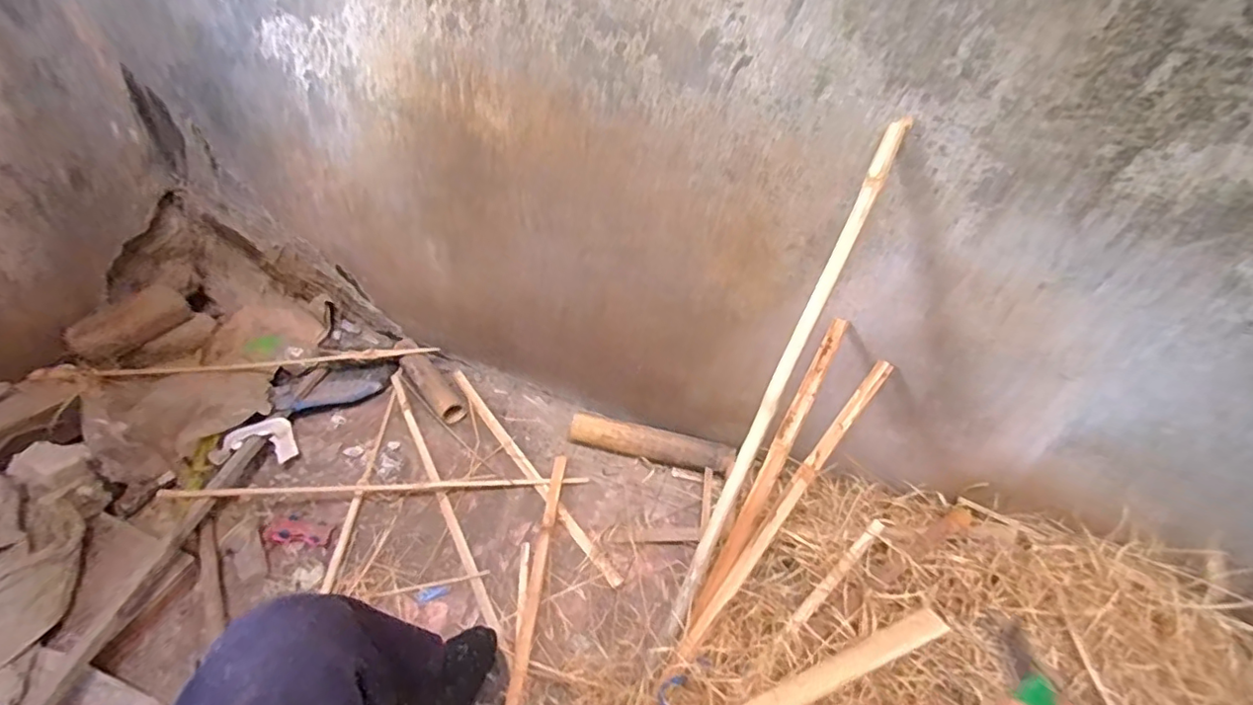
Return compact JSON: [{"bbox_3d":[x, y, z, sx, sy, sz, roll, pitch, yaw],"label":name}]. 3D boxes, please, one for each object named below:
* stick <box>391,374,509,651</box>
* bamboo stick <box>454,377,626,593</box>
[{"bbox_3d":[-0.362,0.271,1.108,0.022,0.017,0.637,-21,53,-23],"label":"stick"},{"bbox_3d":[-0.202,0.229,1.153,0.029,0.019,0.596,-28,56,-28],"label":"bamboo stick"}]

